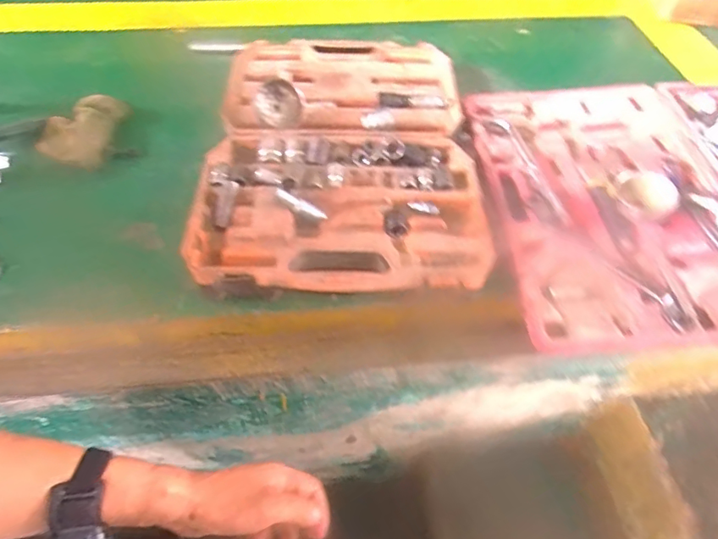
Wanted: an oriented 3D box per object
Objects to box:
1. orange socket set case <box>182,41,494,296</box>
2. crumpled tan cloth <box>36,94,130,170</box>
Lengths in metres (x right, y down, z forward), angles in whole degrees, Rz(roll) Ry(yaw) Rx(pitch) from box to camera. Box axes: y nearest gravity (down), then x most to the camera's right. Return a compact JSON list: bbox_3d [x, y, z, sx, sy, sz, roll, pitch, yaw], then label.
[{"bbox_3d":[-0.025,-0.204,0.770,0.391,0.055,0.576,-1,53,0],"label":"orange socket set case"},{"bbox_3d":[-0.467,-0.241,0.817,0.119,0.030,0.156,8,53,6],"label":"crumpled tan cloth"}]

